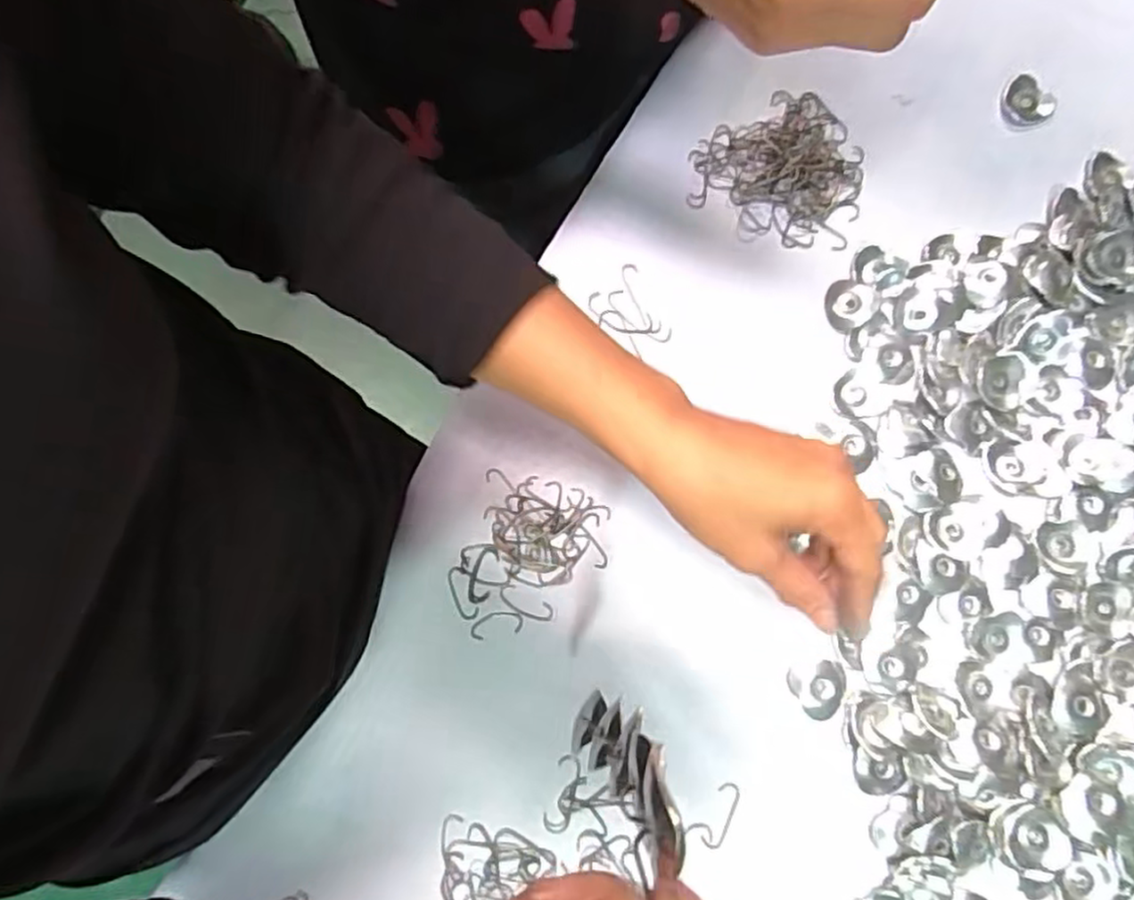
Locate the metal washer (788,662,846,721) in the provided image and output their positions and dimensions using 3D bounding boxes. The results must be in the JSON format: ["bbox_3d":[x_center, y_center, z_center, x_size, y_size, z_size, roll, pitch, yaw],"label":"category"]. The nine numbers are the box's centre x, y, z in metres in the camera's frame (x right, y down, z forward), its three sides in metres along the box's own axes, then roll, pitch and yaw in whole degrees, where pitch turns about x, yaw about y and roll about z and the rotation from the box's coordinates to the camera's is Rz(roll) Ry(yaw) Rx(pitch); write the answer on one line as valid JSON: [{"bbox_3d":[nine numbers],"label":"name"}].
[{"bbox_3d":[0.157,0.149,0.438,0.035,0.009,0.033,0,79,-1],"label":"metal washer"}]

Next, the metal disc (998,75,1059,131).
[{"bbox_3d":[0.334,-0.251,0.518,0.038,0.006,0.040,0,79,-1],"label":"metal disc"}]

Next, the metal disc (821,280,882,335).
[{"bbox_3d":[0.192,-0.098,0.482,0.036,0.006,0.033,0,79,-1],"label":"metal disc"}]

